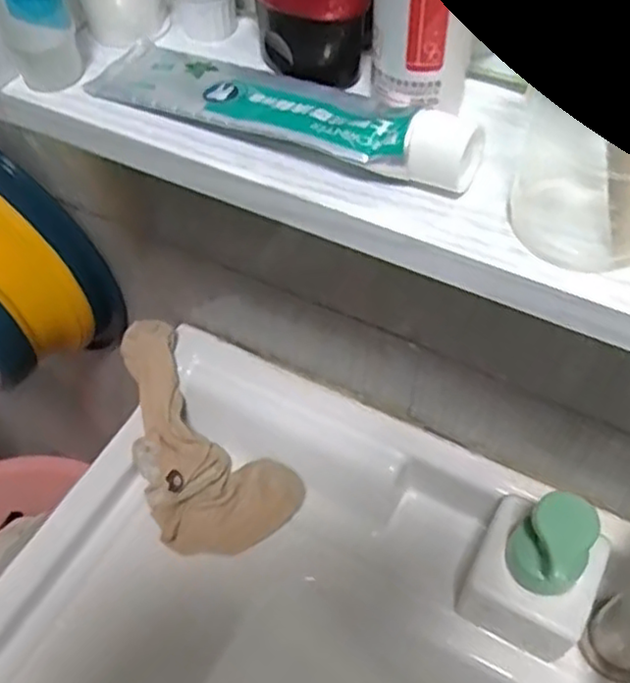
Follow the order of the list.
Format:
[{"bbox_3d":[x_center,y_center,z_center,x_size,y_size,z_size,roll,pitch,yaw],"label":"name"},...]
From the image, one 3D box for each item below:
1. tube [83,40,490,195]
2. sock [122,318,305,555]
[{"bbox_3d":[-0.017,-0.094,0.281,0.168,0.026,0.041,26,57,20],"label":"tube"},{"bbox_3d":[-0.105,0.081,0.563,0.102,0.023,0.192,-41,82,-2],"label":"sock"}]

